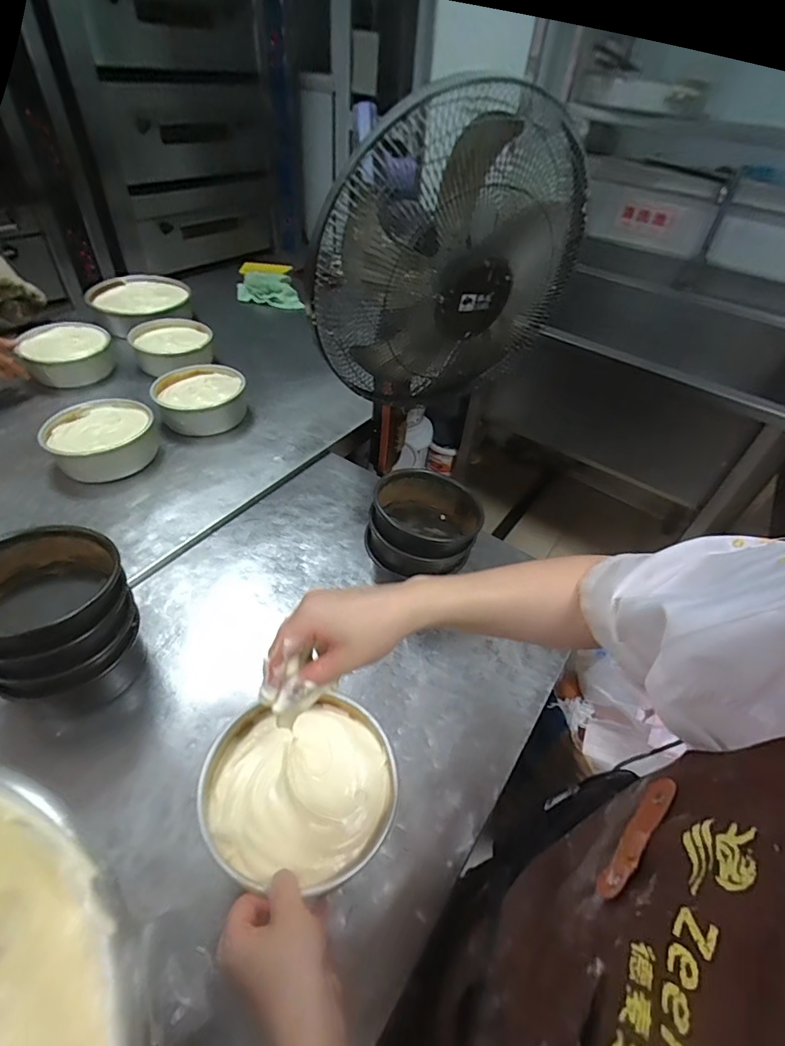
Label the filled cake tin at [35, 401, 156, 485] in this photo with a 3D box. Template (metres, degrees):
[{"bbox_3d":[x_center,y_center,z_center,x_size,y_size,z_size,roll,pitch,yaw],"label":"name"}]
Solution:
[{"bbox_3d":[-0.553,-0.162,0.915,0.188,0.065,0.175,-31,55,-31],"label":"filled cake tin"}]

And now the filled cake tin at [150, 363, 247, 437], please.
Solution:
[{"bbox_3d":[-0.404,-0.261,1.012,0.176,0.076,0.180,3,45,-3],"label":"filled cake tin"}]

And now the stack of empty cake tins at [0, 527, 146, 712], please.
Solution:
[{"bbox_3d":[-0.399,0.122,0.579,0.164,0.182,0.158,-32,56,-32],"label":"stack of empty cake tins"}]

